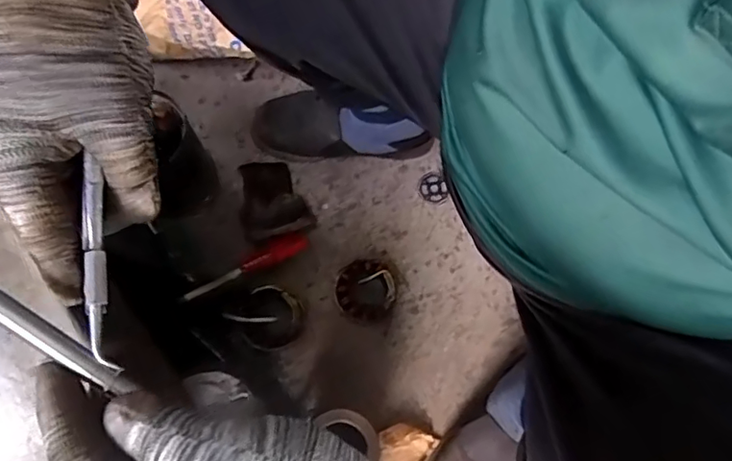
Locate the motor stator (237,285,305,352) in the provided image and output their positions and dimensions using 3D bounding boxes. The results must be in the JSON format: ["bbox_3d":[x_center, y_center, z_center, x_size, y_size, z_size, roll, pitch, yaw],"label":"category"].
[{"bbox_3d":[-0.130,0.120,0.773,0.086,0.048,0.082,0,75,-1],"label":"motor stator"}]

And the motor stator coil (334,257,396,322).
[{"bbox_3d":[-0.001,0.085,0.789,0.082,0.040,0.082,0,75,-1],"label":"motor stator coil"}]

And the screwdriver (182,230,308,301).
[{"bbox_3d":[-0.173,0.050,0.803,0.193,0.024,0.034,-27,76,-22],"label":"screwdriver"}]

